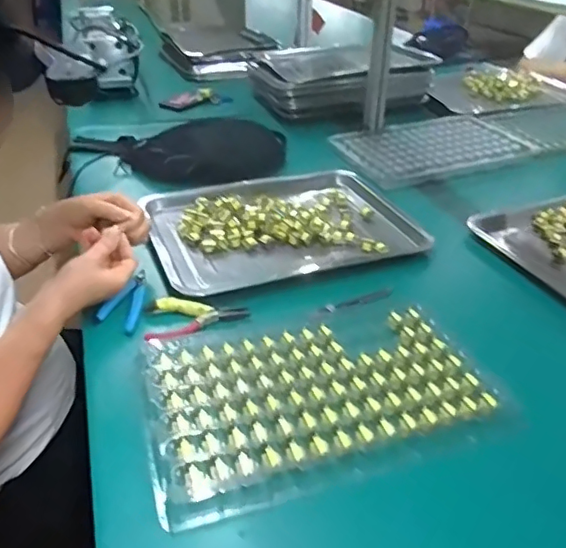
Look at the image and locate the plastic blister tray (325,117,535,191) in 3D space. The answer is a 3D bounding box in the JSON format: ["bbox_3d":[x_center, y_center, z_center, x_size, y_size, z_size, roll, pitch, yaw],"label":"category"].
[{"bbox_3d":[0.306,-0.252,1.126,0.367,0.019,0.204,-14,43,-17],"label":"plastic blister tray"}]

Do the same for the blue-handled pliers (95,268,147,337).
[{"bbox_3d":[-0.190,0.029,0.687,0.045,0.009,0.120,2,33,1],"label":"blue-handled pliers"}]

